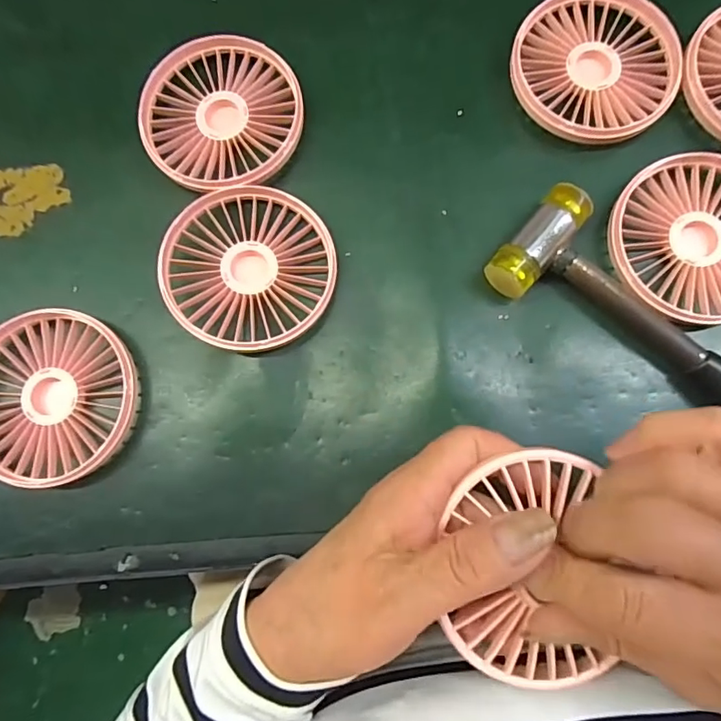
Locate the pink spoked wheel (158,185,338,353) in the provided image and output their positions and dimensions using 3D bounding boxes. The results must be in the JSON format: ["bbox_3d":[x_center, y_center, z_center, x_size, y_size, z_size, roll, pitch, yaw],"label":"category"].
[{"bbox_3d":[-0.058,-0.049,0.273,0.089,0.020,0.083,0,81,3],"label":"pink spoked wheel"}]

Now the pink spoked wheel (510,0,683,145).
[{"bbox_3d":[0.127,-0.162,0.286,0.086,0.013,0.087,0,81,3],"label":"pink spoked wheel"}]

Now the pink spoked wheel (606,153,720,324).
[{"bbox_3d":[0.173,-0.061,0.267,0.085,0.014,0.089,0,81,3],"label":"pink spoked wheel"}]

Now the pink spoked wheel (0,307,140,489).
[{"bbox_3d":[-0.160,0.019,0.269,0.087,0.016,0.086,0,81,3],"label":"pink spoked wheel"}]

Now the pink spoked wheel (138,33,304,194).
[{"bbox_3d":[-0.077,-0.137,0.291,0.086,0.014,0.091,0,81,3],"label":"pink spoked wheel"}]

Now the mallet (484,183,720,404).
[{"bbox_3d":[0.176,0.003,0.253,0.236,0.022,0.059,36,85,7],"label":"mallet"}]

